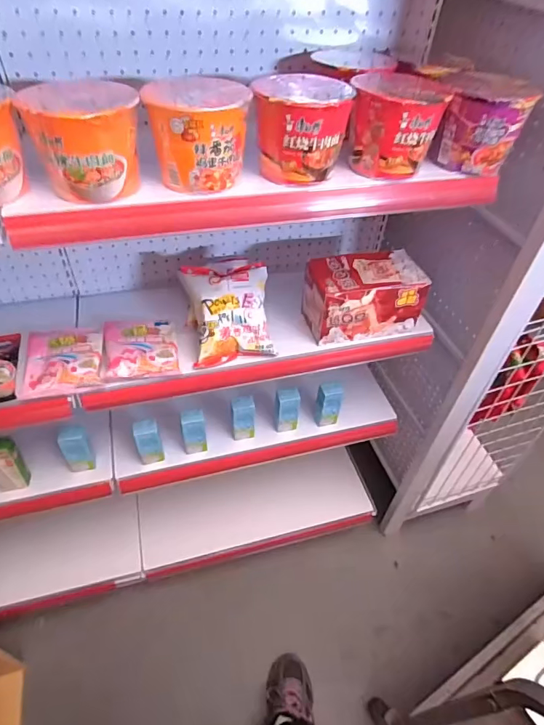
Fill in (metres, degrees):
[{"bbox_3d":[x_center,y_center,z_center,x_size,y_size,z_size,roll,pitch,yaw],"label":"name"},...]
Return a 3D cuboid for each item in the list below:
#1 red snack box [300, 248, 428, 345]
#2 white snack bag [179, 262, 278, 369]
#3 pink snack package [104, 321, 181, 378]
[{"bbox_3d":[0.172,-0.129,0.866,0.206,0.121,0.113,-9,48,-12],"label":"red snack box"},{"bbox_3d":[-0.077,-0.090,0.810,0.149,0.181,0.060,-7,6,-9],"label":"white snack bag"},{"bbox_3d":[-0.240,-0.030,0.816,0.126,0.020,0.148,-8,48,-11],"label":"pink snack package"}]

